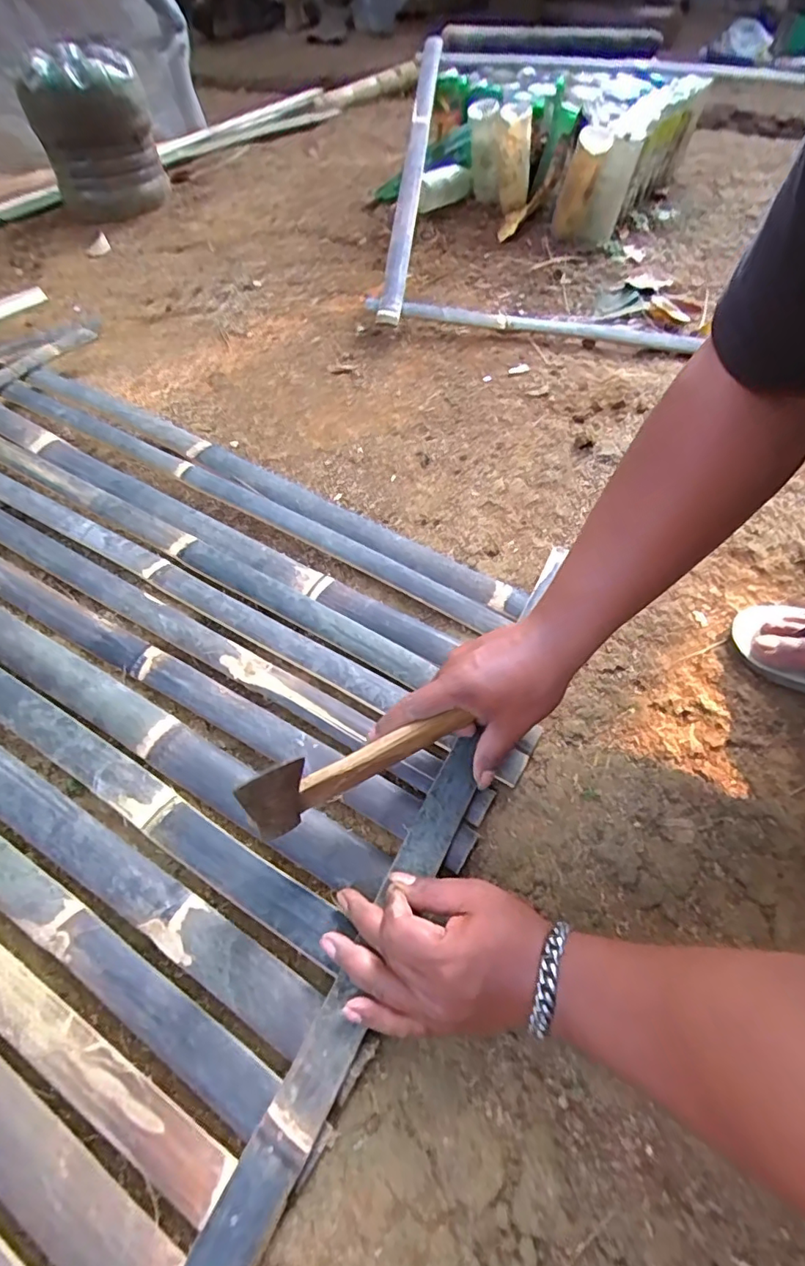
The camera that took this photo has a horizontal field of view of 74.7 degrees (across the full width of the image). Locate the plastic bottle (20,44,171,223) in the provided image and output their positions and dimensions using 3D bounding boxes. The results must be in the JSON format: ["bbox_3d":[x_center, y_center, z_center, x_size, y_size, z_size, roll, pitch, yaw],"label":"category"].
[{"bbox_3d":[-0.635,-1.023,1.108,0.230,0.256,0.230,-17,57,-14],"label":"plastic bottle"}]

